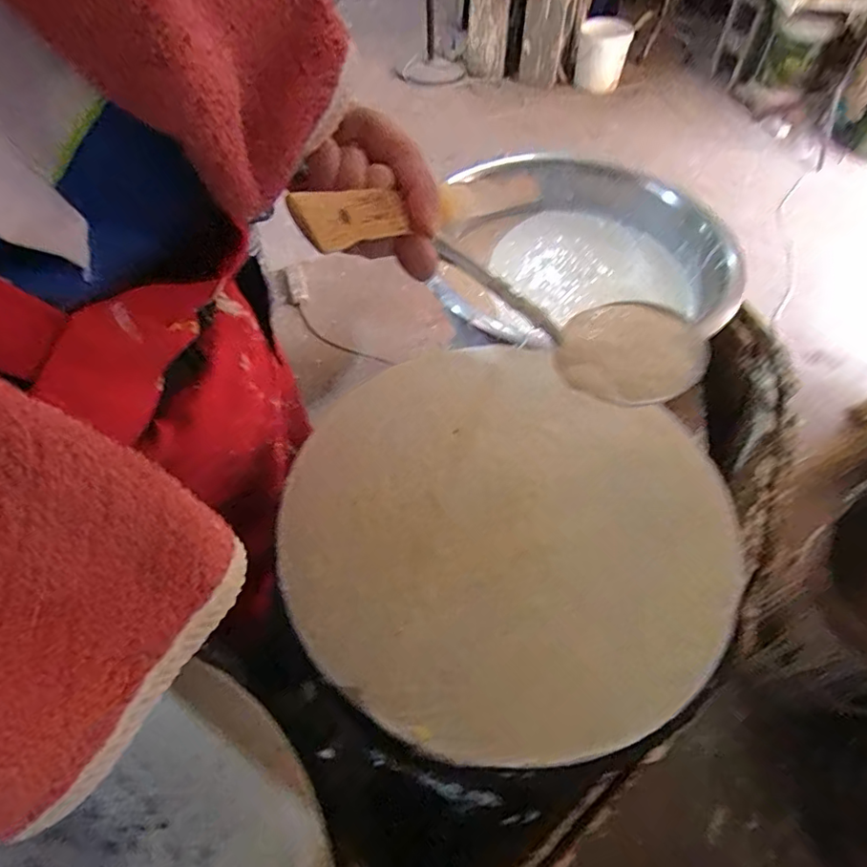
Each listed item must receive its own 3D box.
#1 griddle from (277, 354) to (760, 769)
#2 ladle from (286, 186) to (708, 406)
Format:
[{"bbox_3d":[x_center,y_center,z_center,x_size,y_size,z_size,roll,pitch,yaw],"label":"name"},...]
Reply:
[{"bbox_3d":[0.056,0.071,0.462,0.363,0.018,0.348,0,54,0],"label":"griddle"},{"bbox_3d":[0.055,-0.079,0.328,0.273,0.060,0.085,16,47,-33],"label":"ladle"}]

